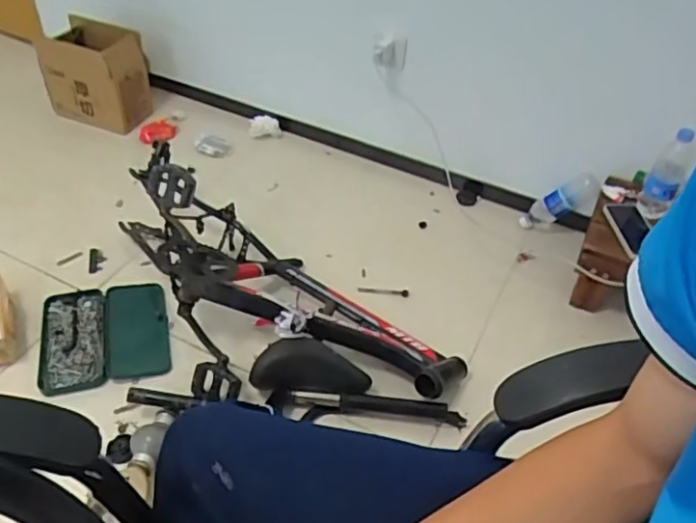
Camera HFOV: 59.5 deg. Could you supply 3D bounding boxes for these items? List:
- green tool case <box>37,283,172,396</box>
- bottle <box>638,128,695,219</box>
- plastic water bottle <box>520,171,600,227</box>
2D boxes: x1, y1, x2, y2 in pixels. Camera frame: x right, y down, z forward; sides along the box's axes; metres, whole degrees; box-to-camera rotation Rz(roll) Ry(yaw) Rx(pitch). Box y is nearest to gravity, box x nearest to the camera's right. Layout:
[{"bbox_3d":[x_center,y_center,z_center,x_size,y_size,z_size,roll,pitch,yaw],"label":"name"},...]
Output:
[{"bbox_3d":[-0.503,0.152,1.259,0.243,0.042,0.258,-8,46,-13],"label":"green tool case"},{"bbox_3d":[0.693,-0.190,1.330,0.073,0.212,0.067,30,50,23],"label":"bottle"},{"bbox_3d":[0.542,-0.155,1.572,0.066,0.214,0.062,37,35,-27],"label":"plastic water bottle"}]

